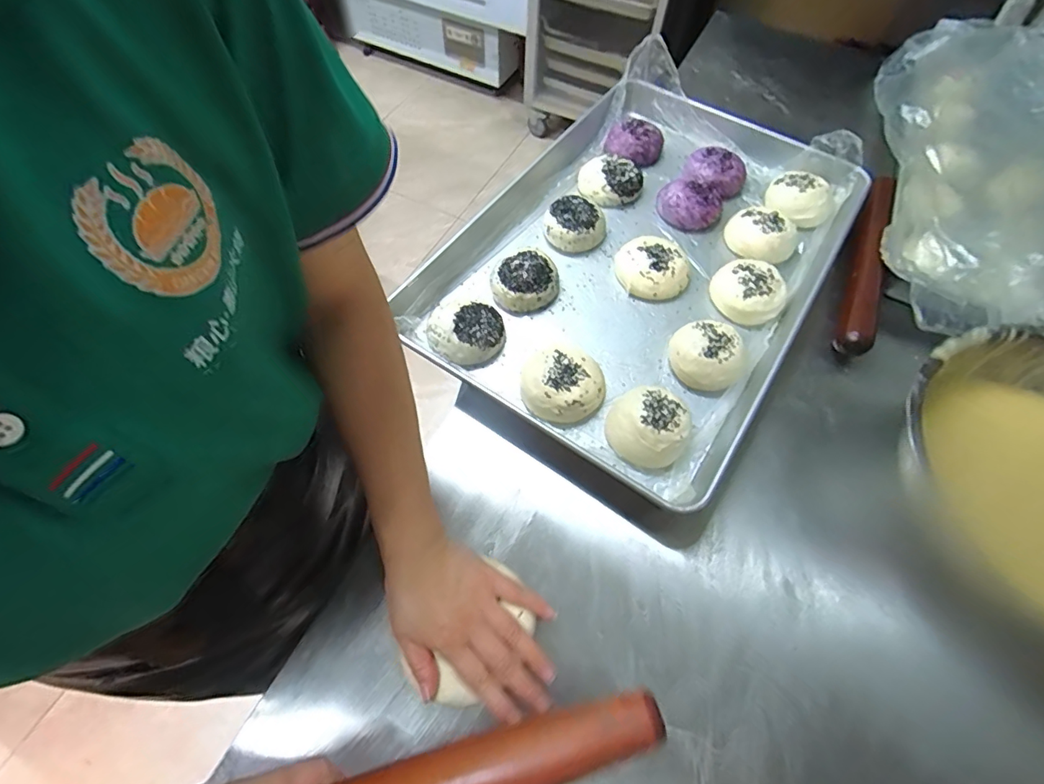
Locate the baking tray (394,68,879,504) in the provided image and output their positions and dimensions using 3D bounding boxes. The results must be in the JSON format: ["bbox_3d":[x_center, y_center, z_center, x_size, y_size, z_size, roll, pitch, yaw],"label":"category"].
[{"bbox_3d":[0.168,-0.195,0.641,0.420,0.043,0.622,31,66,16],"label":"baking tray"}]

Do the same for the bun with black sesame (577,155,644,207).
[{"bbox_3d":[0.127,-0.303,0.696,0.091,0.034,0.069,12,62,8],"label":"bun with black sesame"}]

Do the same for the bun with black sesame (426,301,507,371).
[{"bbox_3d":[-0.065,-0.064,0.562,0.091,0.040,0.070,-5,62,-2],"label":"bun with black sesame"}]

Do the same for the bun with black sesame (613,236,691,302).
[{"bbox_3d":[0.167,-0.159,0.626,0.081,0.035,0.084,0,62,1],"label":"bun with black sesame"}]

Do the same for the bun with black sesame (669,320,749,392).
[{"bbox_3d":[0.210,-0.041,0.555,0.075,0.043,0.080,0,62,1],"label":"bun with black sesame"}]

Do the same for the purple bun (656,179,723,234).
[{"bbox_3d":[0.232,-0.258,0.675,0.087,0.034,0.068,21,64,12],"label":"purple bun"}]

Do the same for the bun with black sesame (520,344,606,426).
[{"bbox_3d":[0.044,-0.007,0.538,0.087,0.035,0.084,0,62,1],"label":"bun with black sesame"}]

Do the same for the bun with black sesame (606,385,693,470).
[{"bbox_3d":[0.133,0.038,0.510,0.078,0.041,0.080,0,62,1],"label":"bun with black sesame"}]

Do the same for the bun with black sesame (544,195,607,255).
[{"bbox_3d":[0.069,-0.222,0.649,0.082,0.040,0.071,21,64,12],"label":"bun with black sesame"}]

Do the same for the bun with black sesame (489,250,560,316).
[{"bbox_3d":[0.004,-0.137,0.603,0.084,0.043,0.076,4,62,3],"label":"bun with black sesame"}]

